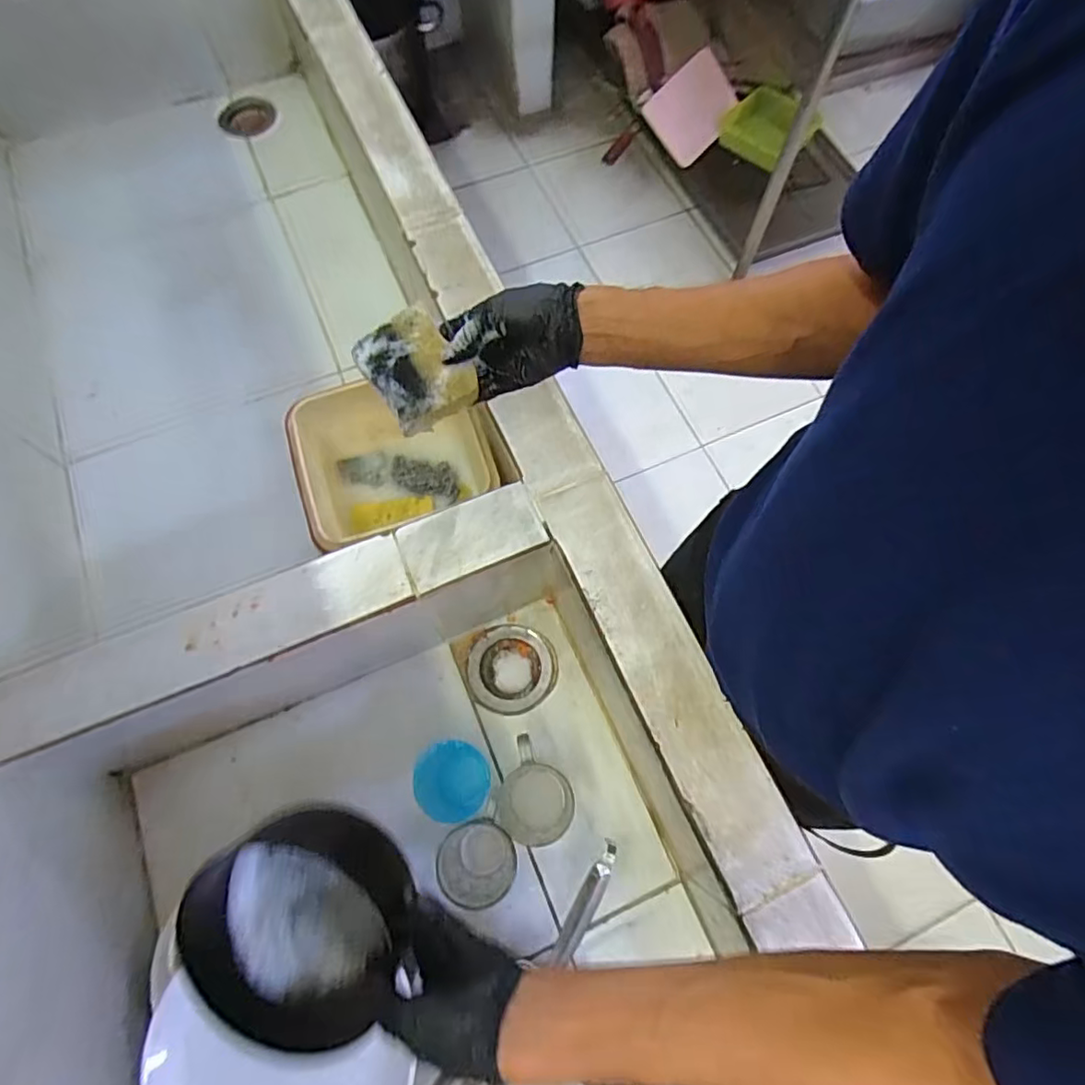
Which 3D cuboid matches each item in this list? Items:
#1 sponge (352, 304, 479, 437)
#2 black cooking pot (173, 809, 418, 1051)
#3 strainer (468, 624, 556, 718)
[{"bbox_3d":[-0.110,-0.148,0.502,0.070,0.034,0.097,-33,74,-13],"label":"sponge"},{"bbox_3d":[-0.193,0.307,0.473,0.155,0.070,0.159,1,69,-1],"label":"black cooking pot"},{"bbox_3d":[-0.039,0.163,0.758,0.110,0.033,0.109,-5,70,-3],"label":"strainer"}]

